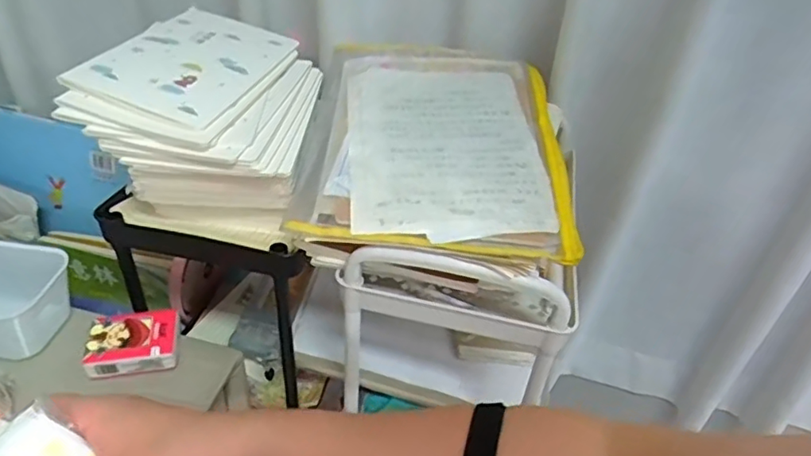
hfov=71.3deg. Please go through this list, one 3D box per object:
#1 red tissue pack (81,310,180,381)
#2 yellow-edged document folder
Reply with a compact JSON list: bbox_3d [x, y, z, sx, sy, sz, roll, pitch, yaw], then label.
[{"bbox_3d":[-0.244,0.102,0.509,0.073,0.023,0.056,-7,40,-16],"label":"red tissue pack"},{"bbox_3d":[0.032,-0.102,0.584,0.253,0.042,0.346,6,38,0],"label":"yellow-edged document folder"}]

